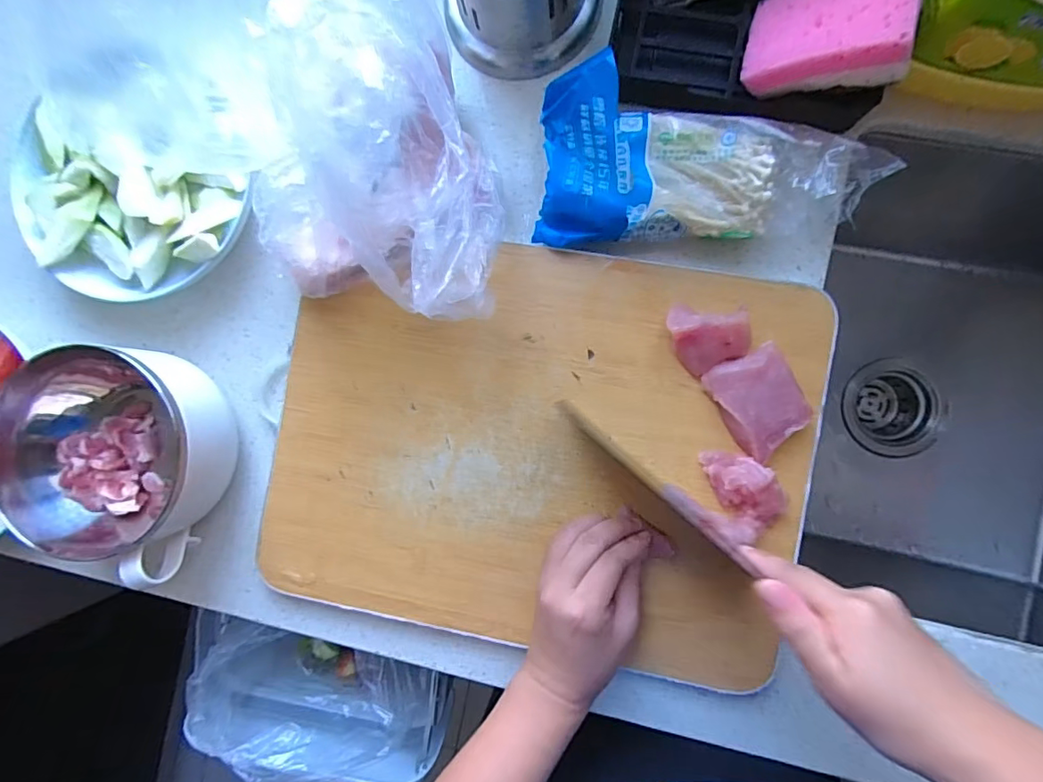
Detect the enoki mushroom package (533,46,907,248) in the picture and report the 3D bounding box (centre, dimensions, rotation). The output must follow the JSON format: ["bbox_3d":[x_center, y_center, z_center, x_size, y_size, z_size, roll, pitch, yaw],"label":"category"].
[{"bbox_3d":[0.121,-0.160,0.355,0.222,0.050,0.108,-2,90,5],"label":"enoki mushroom package"}]

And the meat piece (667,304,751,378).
[{"bbox_3d":[0.134,-0.043,0.368,0.055,0.027,0.051,0,90,5],"label":"meat piece"}]

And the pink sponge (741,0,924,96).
[{"bbox_3d":[0.196,-0.226,0.331,0.094,0.030,0.072,9,83,42],"label":"pink sponge"}]

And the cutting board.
[{"bbox_3d":[0.009,0.042,0.386,0.386,0.017,0.285,8,92,4],"label":"cutting board"}]

